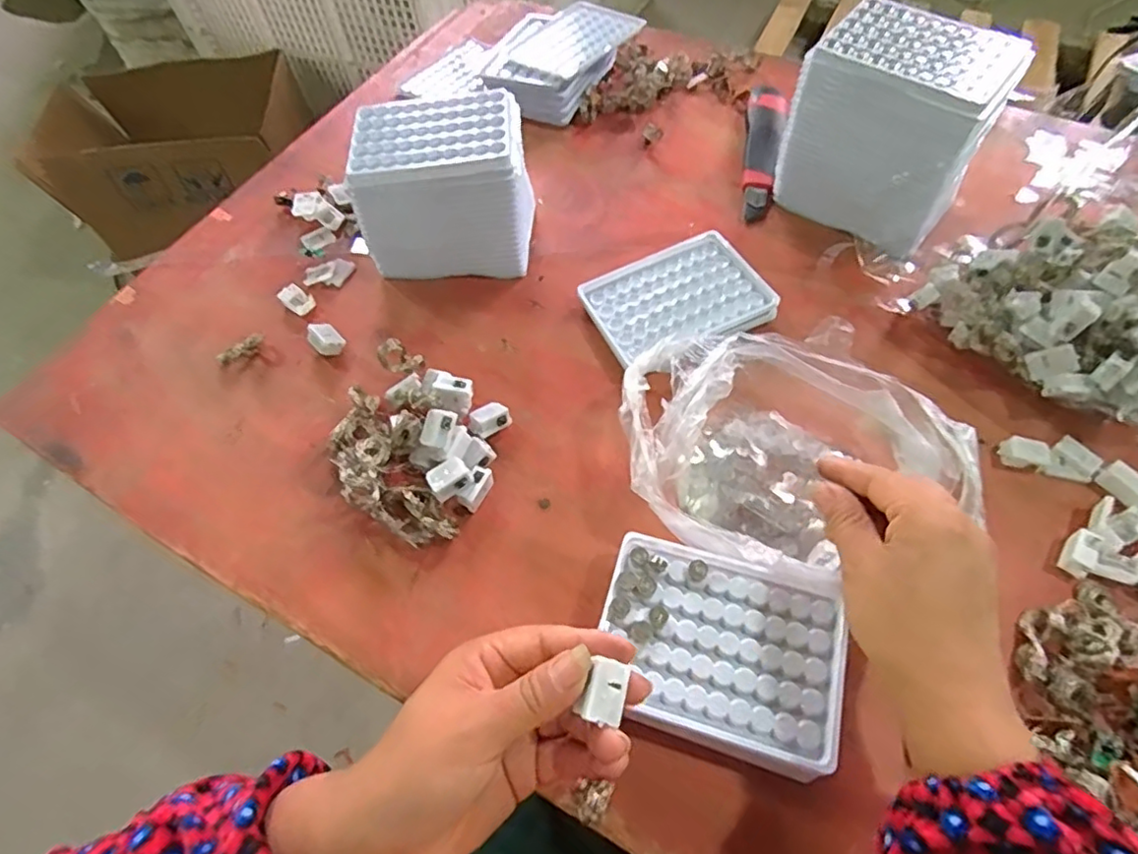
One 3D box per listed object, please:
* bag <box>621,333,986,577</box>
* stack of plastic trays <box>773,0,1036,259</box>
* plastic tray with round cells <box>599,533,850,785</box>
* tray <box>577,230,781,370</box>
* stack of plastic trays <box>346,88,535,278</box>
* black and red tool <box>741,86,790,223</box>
[{"bbox_3d":[0.136,0.019,0.389,0.195,0.064,0.153,-2,58,3],"label":"bag"},{"bbox_3d":[0.252,-0.229,0.483,0.132,0.132,0.098,38,67,24],"label":"stack of plastic trays"},{"bbox_3d":[0.084,0.126,0.344,0.128,0.035,0.099,15,60,13],"label":"plastic tray with round cells"},{"bbox_3d":[0.084,-0.100,0.484,0.129,0.019,0.102,-23,59,-11],"label":"tray"},{"bbox_3d":[-0.099,-0.195,0.504,0.128,0.106,0.092,-1,58,3],"label":"stack of plastic trays"},{"bbox_3d":[0.184,-0.266,0.581,0.036,0.015,0.184,11,59,10],"label":"black and red tool"}]

